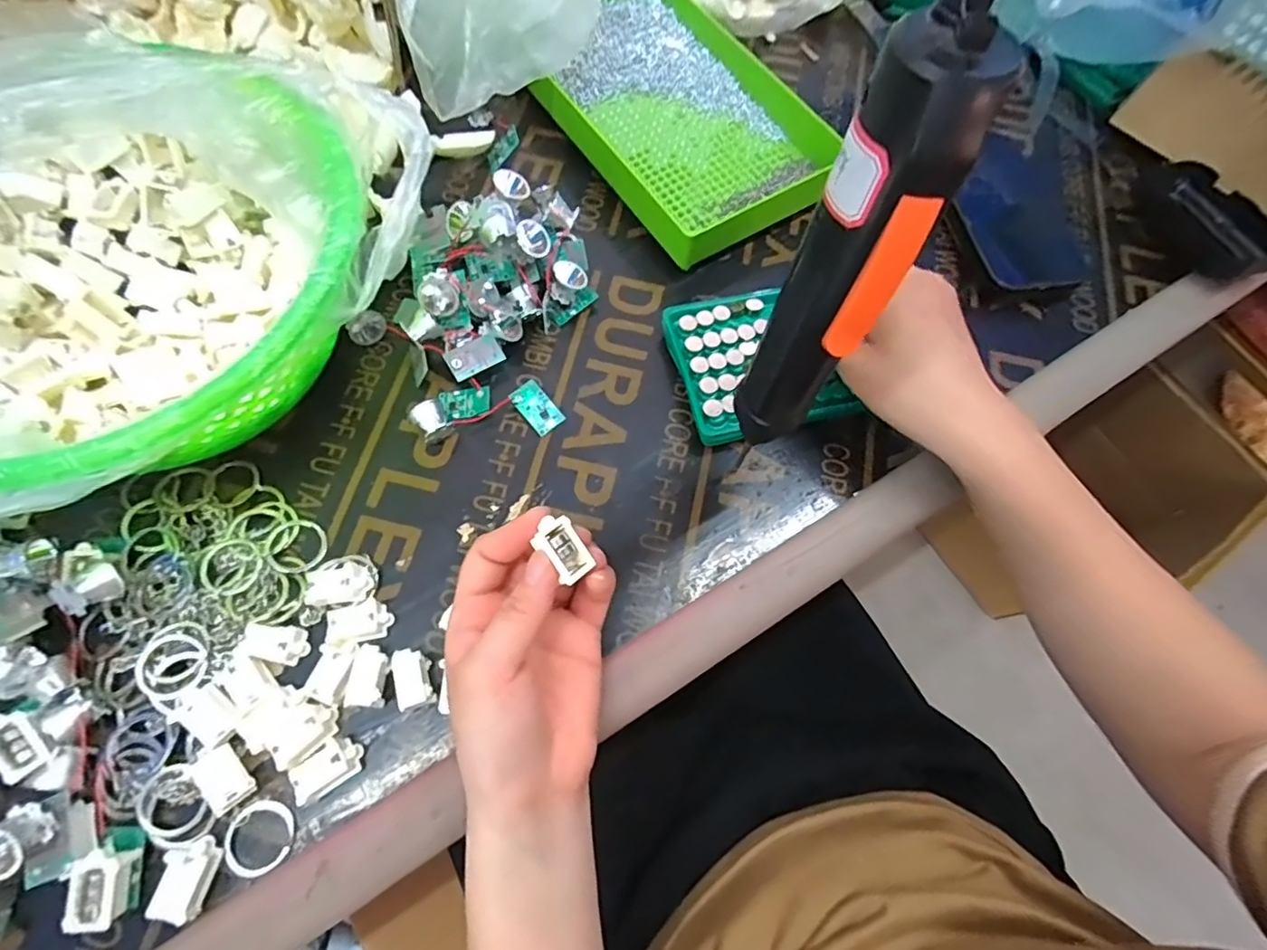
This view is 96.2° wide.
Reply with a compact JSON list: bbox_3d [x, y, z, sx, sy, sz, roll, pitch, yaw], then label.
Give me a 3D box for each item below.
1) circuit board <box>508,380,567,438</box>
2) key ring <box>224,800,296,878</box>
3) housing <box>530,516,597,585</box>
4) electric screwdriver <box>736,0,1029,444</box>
[{"bbox_3d":[-0.059,-0.041,0.348,0.020,0.004,0.033,-38,89,-15],"label":"circuit board"},{"bbox_3d":[-0.172,0.167,0.262,0.029,0.006,0.029,1,68,-3],"label":"key ring"},{"bbox_3d":[-0.034,0.033,0.253,0.018,0.012,0.026,-25,92,-45],"label":"housing"},{"bbox_3d":[0.069,-0.062,0.199,0.031,0.164,0.036,24,69,6],"label":"electric screwdriver"}]

